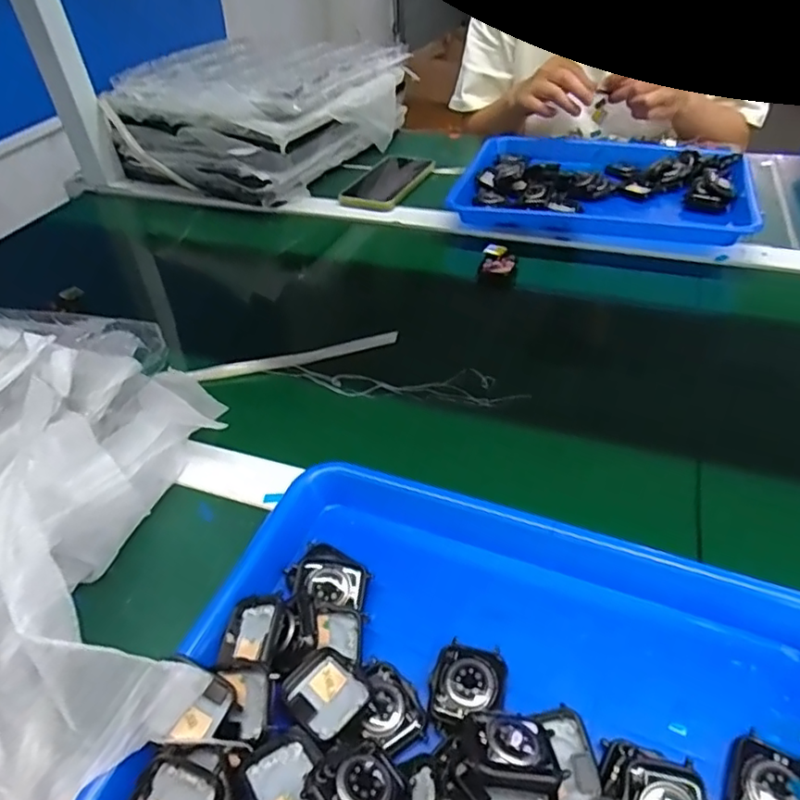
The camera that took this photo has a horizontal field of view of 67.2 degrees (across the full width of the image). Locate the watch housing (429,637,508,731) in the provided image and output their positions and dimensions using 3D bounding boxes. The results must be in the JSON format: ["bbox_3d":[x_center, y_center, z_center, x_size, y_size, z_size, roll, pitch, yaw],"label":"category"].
[{"bbox_3d":[0.035,0.149,0.315,0.036,0.007,0.044,11,45,16],"label":"watch housing"}]

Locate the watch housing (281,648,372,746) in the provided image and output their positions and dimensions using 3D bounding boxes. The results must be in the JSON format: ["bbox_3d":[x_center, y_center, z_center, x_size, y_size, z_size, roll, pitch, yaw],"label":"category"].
[{"bbox_3d":[-0.037,0.151,0.308,0.043,0.011,0.035,31,53,33],"label":"watch housing"}]

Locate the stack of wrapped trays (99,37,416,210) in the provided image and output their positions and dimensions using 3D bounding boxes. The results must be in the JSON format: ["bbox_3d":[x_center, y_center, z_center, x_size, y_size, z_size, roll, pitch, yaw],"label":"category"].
[{"bbox_3d":[-0.191,-0.432,0.891,0.307,0.131,0.361,18,47,23],"label":"stack of wrapped trays"}]

